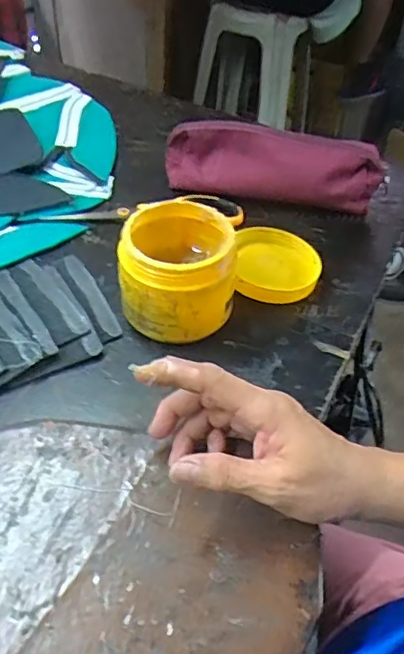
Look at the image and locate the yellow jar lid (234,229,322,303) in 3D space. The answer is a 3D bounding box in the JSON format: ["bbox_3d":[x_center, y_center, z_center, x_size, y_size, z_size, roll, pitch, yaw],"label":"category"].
[{"bbox_3d":[0.071,-0.059,0.546,0.079,0.020,0.093,4,47,0],"label":"yellow jar lid"}]

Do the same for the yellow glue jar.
[{"bbox_3d":[-0.019,-0.048,0.484,0.089,0.086,0.101,6,47,1],"label":"yellow glue jar"}]

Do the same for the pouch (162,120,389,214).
[{"bbox_3d":[0.076,-0.179,0.629,0.232,0.076,0.049,8,47,4],"label":"pouch"}]

